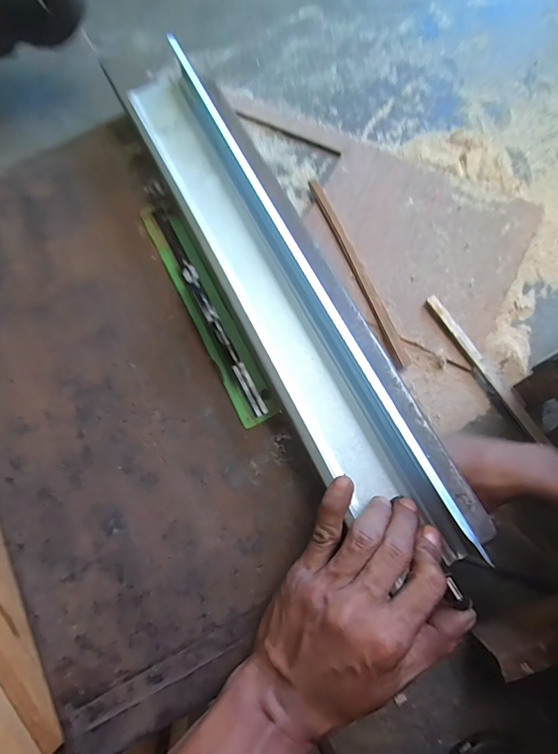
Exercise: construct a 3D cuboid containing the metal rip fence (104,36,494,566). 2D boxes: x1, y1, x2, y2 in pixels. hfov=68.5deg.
[{"bbox_3d":[-0.007,-0.079,0.337,0.080,0.049,0.493,-28,75,-6],"label":"metal rip fence"}]

